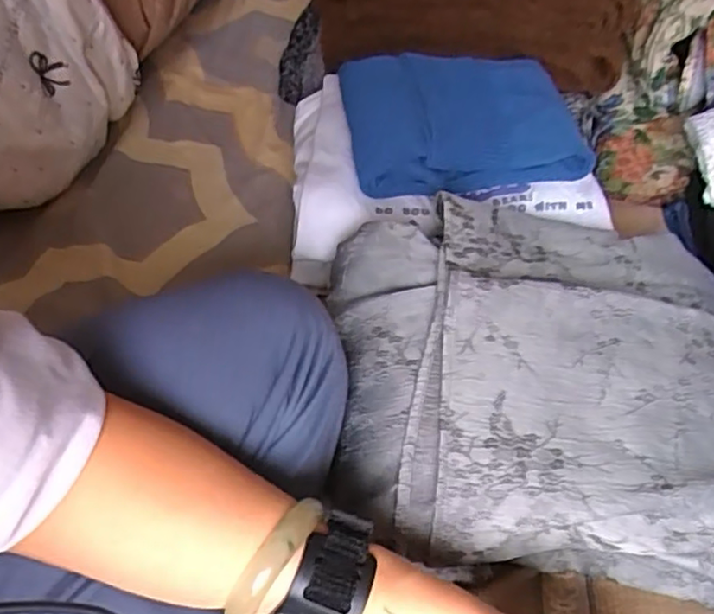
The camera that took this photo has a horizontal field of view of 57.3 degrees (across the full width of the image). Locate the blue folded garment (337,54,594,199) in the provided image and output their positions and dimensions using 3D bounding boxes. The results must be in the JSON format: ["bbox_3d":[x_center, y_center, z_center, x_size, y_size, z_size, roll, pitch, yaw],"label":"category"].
[{"bbox_3d":[0.086,-0.160,0.557,0.189,0.048,0.135,-5,50,-7],"label":"blue folded garment"}]

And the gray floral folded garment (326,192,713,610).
[{"bbox_3d":[0.126,0.046,0.438,0.285,0.102,0.247,3,50,0],"label":"gray floral folded garment"}]

